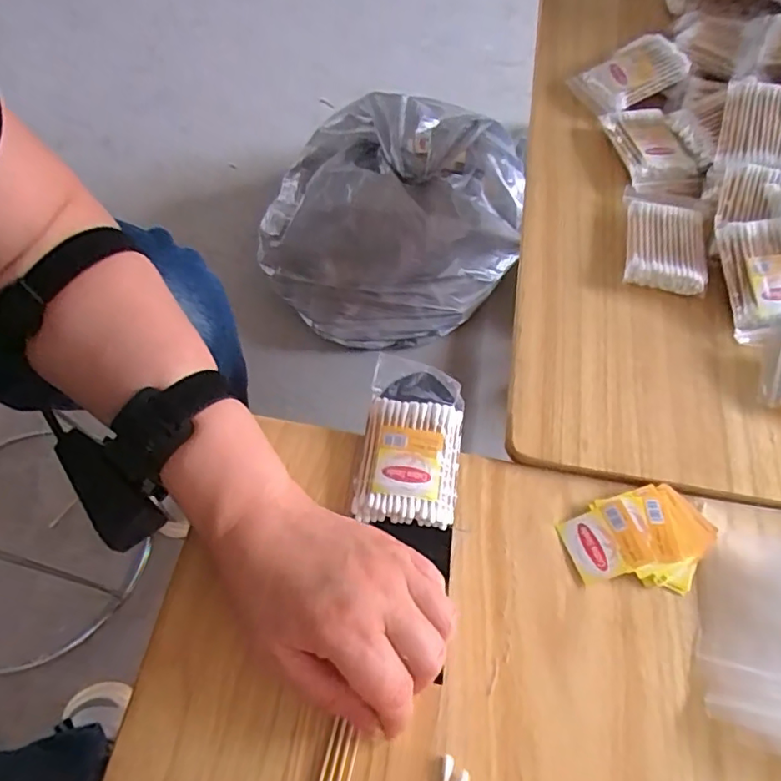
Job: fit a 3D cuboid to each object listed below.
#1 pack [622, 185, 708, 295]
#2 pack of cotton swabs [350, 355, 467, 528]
[{"bbox_3d":[0.210,-0.119,0.427,0.057,0.020,0.092,13,63,5],"label":"pack"},{"bbox_3d":[0.014,0.029,0.352,0.060,0.017,0.108,8,63,3],"label":"pack of cotton swabs"}]

